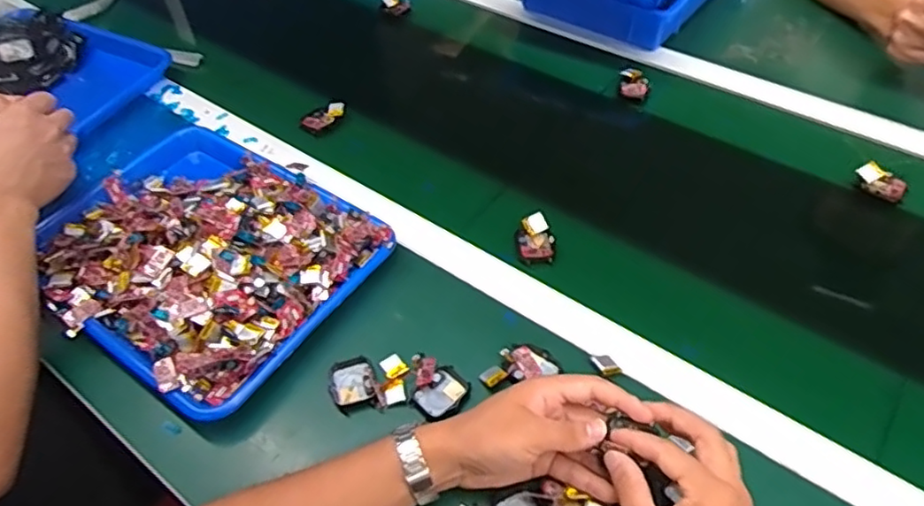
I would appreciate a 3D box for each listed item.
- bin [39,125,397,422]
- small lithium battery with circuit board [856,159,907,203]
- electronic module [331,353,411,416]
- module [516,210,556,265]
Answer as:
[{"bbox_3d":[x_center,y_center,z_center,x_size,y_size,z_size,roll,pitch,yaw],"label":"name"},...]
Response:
[{"bbox_3d":[-0.263,-0.005,0.627,0.330,0.059,0.249,27,57,24],"label":"bin"},{"bbox_3d":[0.450,-0.076,0.668,0.049,0.018,0.028,36,60,29],"label":"small lithium battery with circuit board"},{"bbox_3d":[-0.082,0.114,0.546,0.065,0.012,0.046,-7,50,-2],"label":"electronic module"},{"bbox_3d":[0.075,-0.016,0.638,0.038,0.014,0.059,-3,50,1],"label":"module"}]

